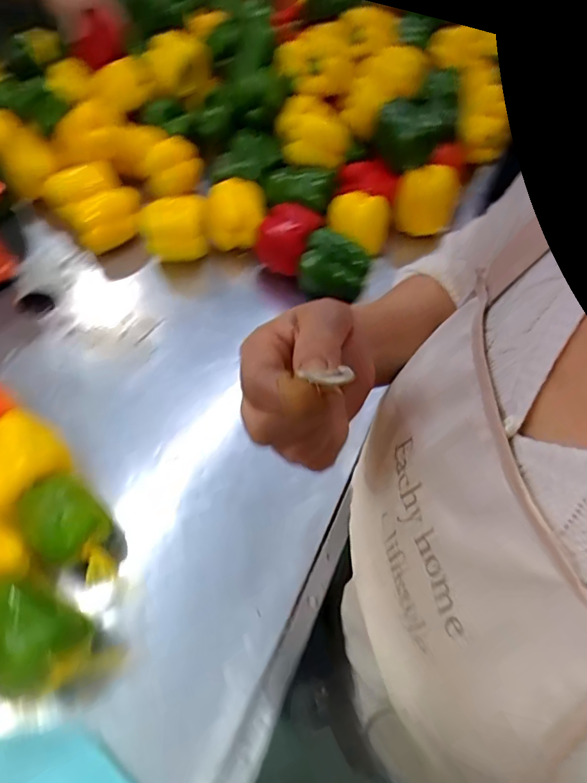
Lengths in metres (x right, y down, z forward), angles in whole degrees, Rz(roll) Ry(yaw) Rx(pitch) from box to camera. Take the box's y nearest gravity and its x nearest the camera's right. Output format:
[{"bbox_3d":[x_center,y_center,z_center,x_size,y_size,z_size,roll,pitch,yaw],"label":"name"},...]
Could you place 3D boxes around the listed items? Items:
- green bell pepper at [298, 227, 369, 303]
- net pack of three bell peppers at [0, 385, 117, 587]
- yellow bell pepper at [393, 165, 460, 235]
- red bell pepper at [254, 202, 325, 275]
[{"bbox_3d":[0.062,-0.190,0.724,0.100,0.069,0.081,12,56,5],"label":"green bell pepper"},{"bbox_3d":[-0.282,0.093,0.525,0.262,0.087,0.086,36,62,19],"label":"net pack of three bell peppers"},{"bbox_3d":[0.217,-0.314,0.794,0.094,0.098,0.075,20,58,11],"label":"yellow bell pepper"},{"bbox_3d":[-0.009,-0.231,0.733,0.097,0.065,0.081,8,56,3],"label":"red bell pepper"}]

